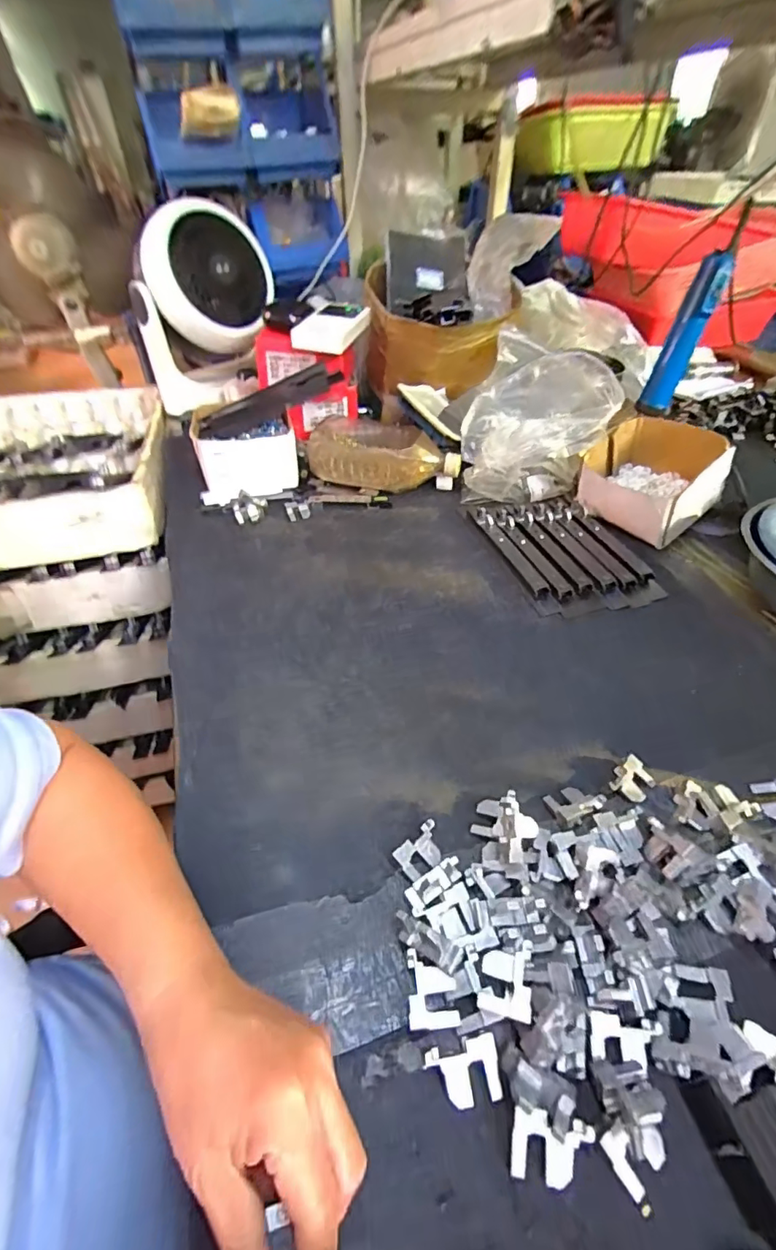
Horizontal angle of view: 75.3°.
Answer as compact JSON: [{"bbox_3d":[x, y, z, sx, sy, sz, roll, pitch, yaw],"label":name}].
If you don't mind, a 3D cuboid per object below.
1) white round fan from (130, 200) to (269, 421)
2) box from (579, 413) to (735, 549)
[{"bbox_3d":[-0.299,-0.539,0.836,0.200,0.238,0.167,-8,44,-7],"label":"white round fan"},{"bbox_3d":[0.326,-0.178,0.627,0.142,0.096,0.148,34,52,31],"label":"box"}]

